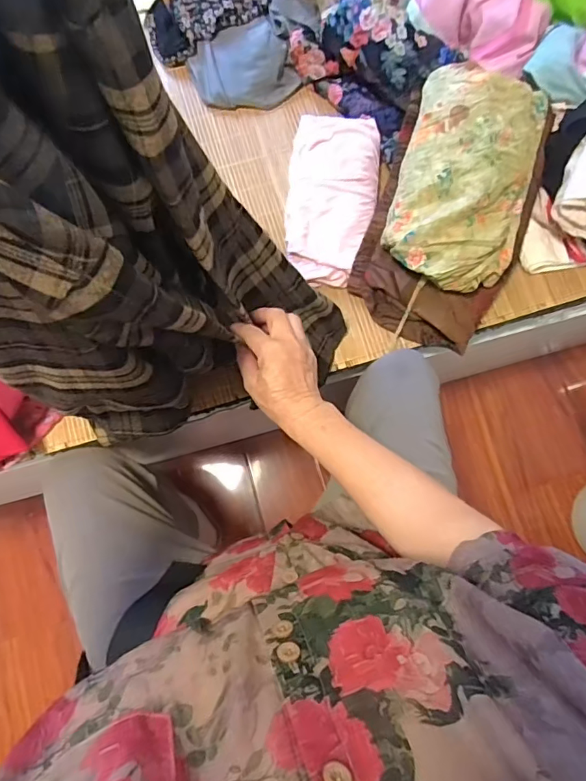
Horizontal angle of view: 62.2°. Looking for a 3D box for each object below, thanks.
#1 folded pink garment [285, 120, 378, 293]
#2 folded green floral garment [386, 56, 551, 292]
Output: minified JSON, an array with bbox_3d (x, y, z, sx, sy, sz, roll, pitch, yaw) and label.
[{"bbox_3d":[0.054,-0.290,0.714,0.131,0.042,0.264,8,79,2],"label":"folded pink garment"},{"bbox_3d":[0.234,-0.277,0.621,0.184,0.072,0.271,18,80,4],"label":"folded green floral garment"}]

